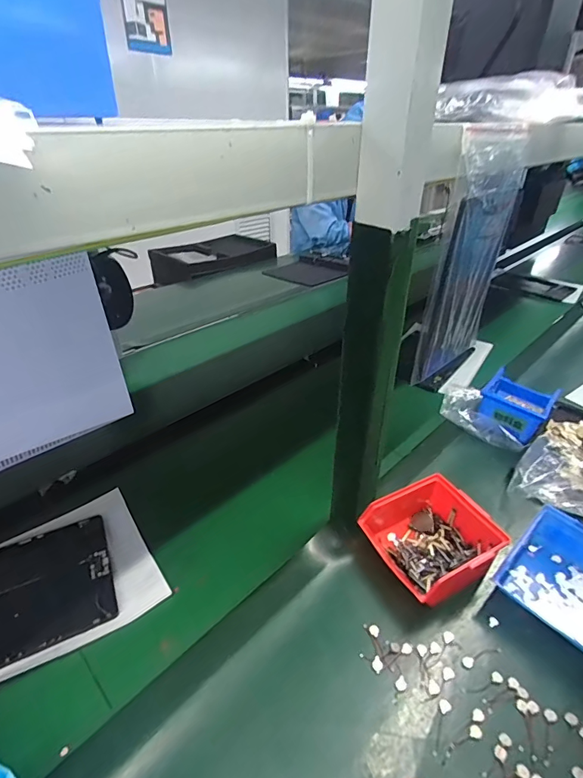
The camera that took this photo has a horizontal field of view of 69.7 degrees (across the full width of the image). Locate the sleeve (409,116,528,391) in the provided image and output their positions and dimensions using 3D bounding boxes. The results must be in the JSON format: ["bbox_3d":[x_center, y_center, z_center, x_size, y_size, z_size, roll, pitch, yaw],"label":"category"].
[{"bbox_3d":[0.245,-0.179,0.569,0.040,0.298,0.202,22,39,33],"label":"sleeve"}]

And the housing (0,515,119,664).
[{"bbox_3d":[-0.328,0.241,0.477,0.227,0.013,0.153,-18,37,-25],"label":"housing"}]

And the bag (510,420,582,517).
[{"bbox_3d":[0.443,0.109,0.635,0.271,0.041,0.143,-29,41,-36],"label":"bag"}]

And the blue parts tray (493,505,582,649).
[{"bbox_3d":[0.317,0.220,0.480,0.127,0.074,0.124,-26,39,-33],"label":"blue parts tray"}]

